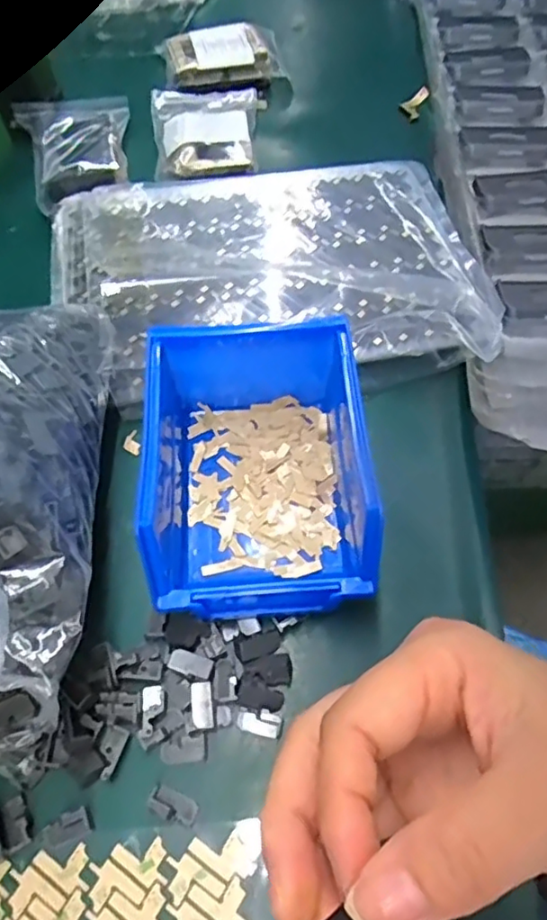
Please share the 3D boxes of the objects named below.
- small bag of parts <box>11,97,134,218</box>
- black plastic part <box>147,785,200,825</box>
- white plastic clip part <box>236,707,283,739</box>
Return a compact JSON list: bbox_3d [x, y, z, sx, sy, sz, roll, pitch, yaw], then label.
[{"bbox_3d":[-0.151,-0.246,0.470,0.085,0.028,0.100,-16,61,-5],"label":"small bag of parts"},{"bbox_3d":[-0.045,0.153,0.268,0.022,0.008,0.011,16,63,10],"label":"black plastic part"},{"bbox_3d":[-0.007,0.123,0.284,0.022,0.009,0.011,11,62,7],"label":"white plastic clip part"}]

